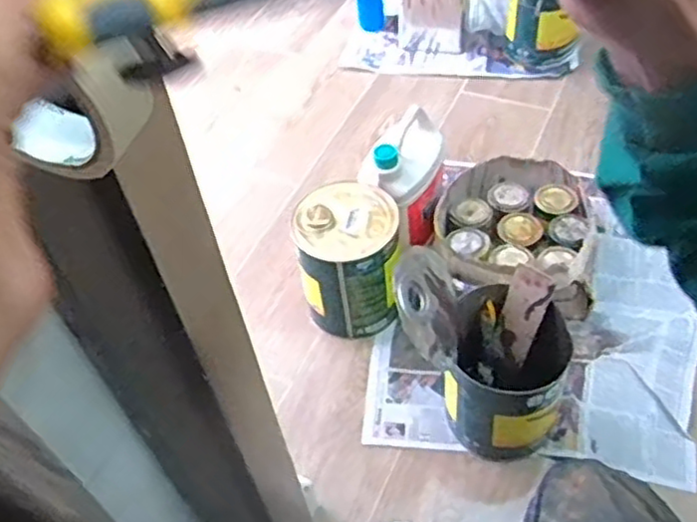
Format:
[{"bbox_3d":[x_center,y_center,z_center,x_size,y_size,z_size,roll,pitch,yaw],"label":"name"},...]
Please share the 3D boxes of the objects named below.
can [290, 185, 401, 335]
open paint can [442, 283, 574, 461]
[{"bbox_3d":[0.004,-0.002,1.120,0.156,0.192,0.156,-3,50,4],"label":"can"},{"bbox_3d":[0.213,0.162,0.973,0.162,0.194,0.156,-3,50,4],"label":"open paint can"}]

